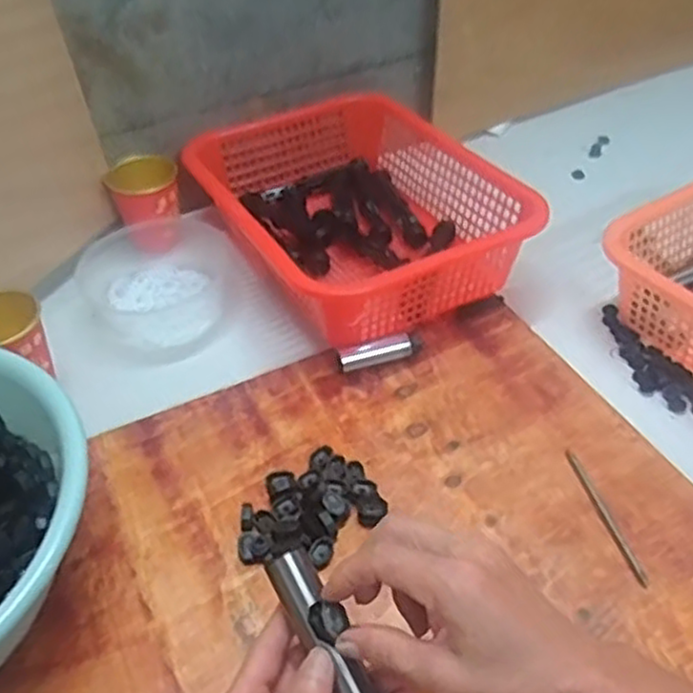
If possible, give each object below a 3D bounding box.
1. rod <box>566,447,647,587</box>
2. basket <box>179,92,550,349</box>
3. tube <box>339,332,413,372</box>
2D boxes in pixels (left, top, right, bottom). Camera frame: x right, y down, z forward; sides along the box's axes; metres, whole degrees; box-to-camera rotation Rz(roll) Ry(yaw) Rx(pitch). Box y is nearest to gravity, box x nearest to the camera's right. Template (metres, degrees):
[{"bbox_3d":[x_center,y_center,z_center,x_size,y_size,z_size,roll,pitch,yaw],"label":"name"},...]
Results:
[{"bbox_3d":[0.184,0.118,0.529,0.007,0.004,0.116,-10,45,-8],"label":"rod"},{"bbox_3d":[0.003,-0.139,0.751,0.244,0.088,0.311,-23,48,-20],"label":"basket"},{"bbox_3d":[0.027,0.006,0.647,0.066,0.022,0.018,-17,46,-14],"label":"tube"}]

